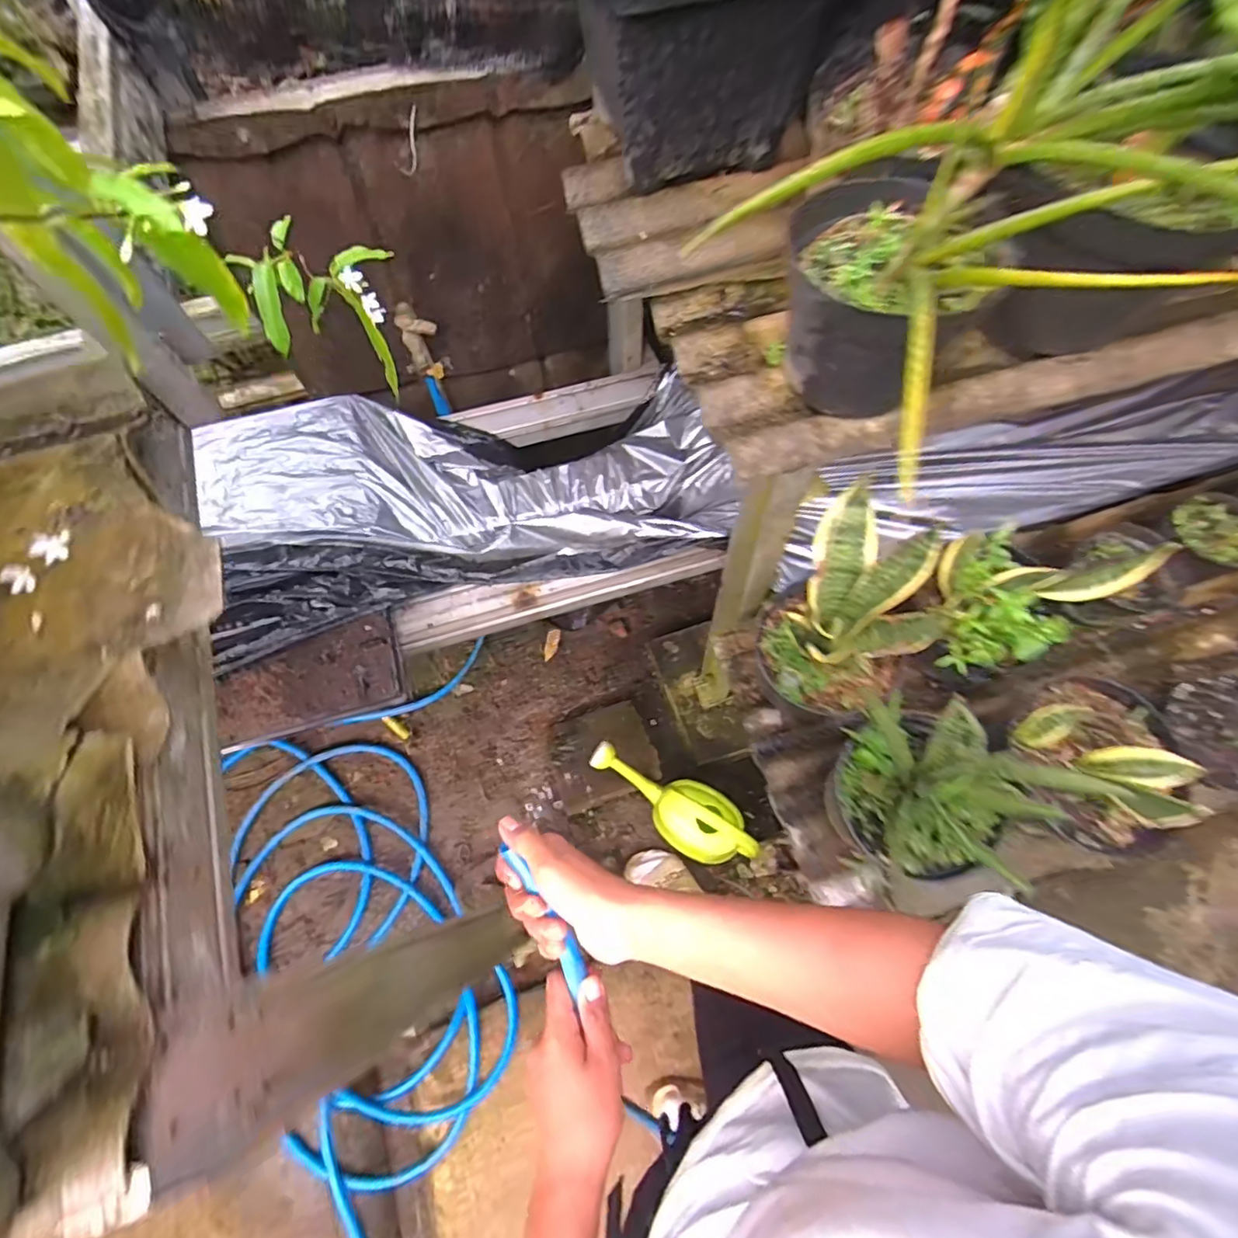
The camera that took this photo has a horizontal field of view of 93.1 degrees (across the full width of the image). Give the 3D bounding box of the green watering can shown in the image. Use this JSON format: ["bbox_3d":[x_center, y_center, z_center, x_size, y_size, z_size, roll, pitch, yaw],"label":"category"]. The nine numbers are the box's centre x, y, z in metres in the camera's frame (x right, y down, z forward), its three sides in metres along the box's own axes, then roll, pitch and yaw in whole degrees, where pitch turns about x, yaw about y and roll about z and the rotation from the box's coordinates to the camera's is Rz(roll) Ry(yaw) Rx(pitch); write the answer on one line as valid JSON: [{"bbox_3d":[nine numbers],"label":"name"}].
[{"bbox_3d":[0.119,0.399,1.272,0.392,0.132,0.136,34,73,14],"label":"green watering can"}]

